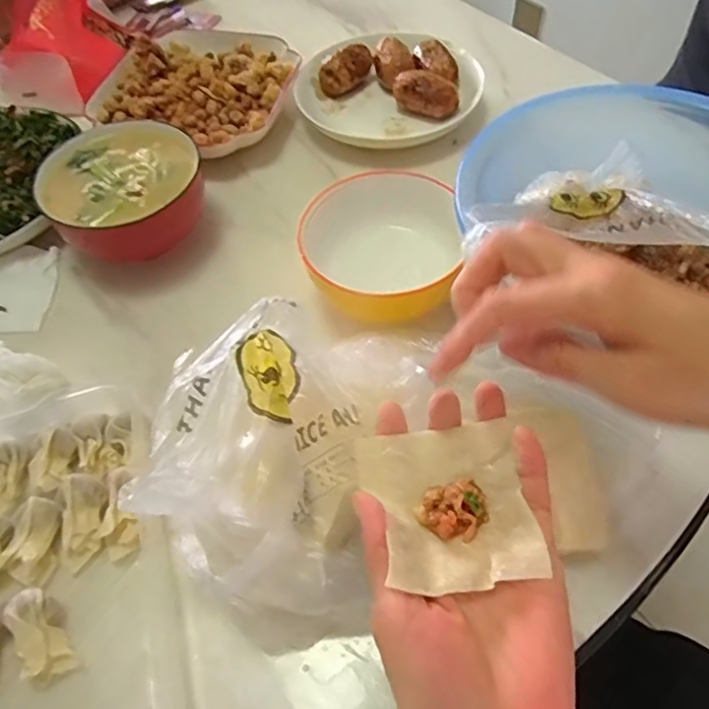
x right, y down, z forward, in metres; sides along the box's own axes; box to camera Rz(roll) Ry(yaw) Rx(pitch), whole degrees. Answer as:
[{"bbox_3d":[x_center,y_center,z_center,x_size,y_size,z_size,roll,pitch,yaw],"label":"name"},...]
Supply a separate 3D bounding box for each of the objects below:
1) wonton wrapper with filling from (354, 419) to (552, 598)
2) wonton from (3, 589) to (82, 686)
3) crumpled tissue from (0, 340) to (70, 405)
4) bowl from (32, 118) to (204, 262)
[{"bbox_3d":[0.042,0.068,0.279,0.073,0.020,0.074,-5,55,-1],"label":"wonton wrapper with filling"},{"bbox_3d":[-0.171,0.153,0.333,0.023,0.024,0.044,-26,58,-15],"label":"wonton"},{"bbox_3d":[-0.238,0.017,0.437,0.062,0.026,0.040,30,61,21],"label":"crumpled tissue"},{"bbox_3d":[-0.186,-0.128,0.506,0.122,0.068,0.119,-1,55,2],"label":"bowl"}]

